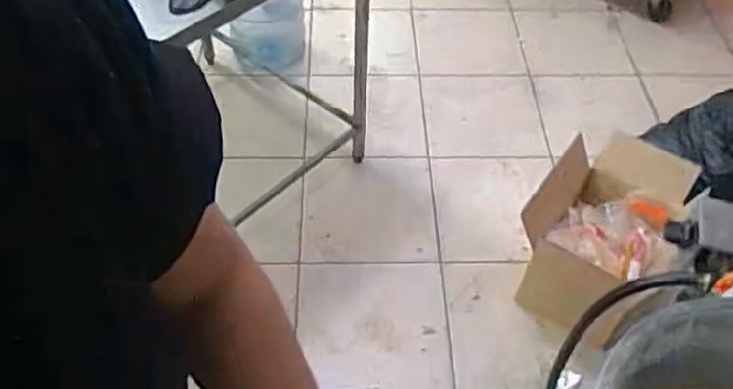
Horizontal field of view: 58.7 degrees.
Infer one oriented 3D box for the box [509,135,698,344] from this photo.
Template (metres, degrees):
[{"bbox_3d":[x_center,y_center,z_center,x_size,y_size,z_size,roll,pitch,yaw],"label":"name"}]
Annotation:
[{"bbox_3d":[0.615,0.114,1.715,0.350,0.311,0.543,28,55,20],"label":"box"}]

